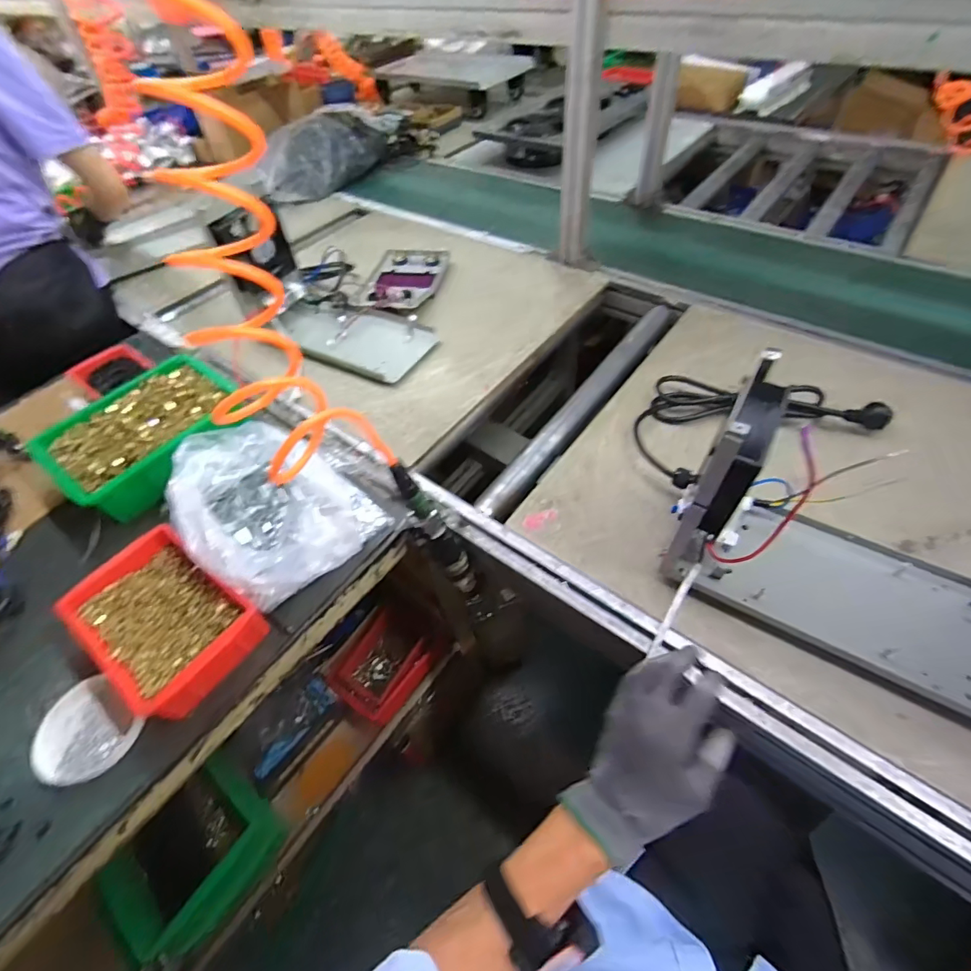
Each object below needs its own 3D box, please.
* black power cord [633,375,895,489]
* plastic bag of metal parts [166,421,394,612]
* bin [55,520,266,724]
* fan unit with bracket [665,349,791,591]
[{"bbox_3d":[0.385,-0.111,0.702,0.339,0.050,0.189,-18,53,-9],"label":"black power cord"},{"bbox_3d":[-0.274,0.030,0.597,0.236,0.104,0.188,27,59,24],"label":"plastic bag of metal parts"},{"bbox_3d":[-0.361,0.149,0.537,0.206,0.065,0.129,29,60,25],"label":"bin"},{"bbox_3d":[0.244,-0.004,0.491,0.048,0.236,0.142,24,58,22],"label":"fan unit with bracket"}]

